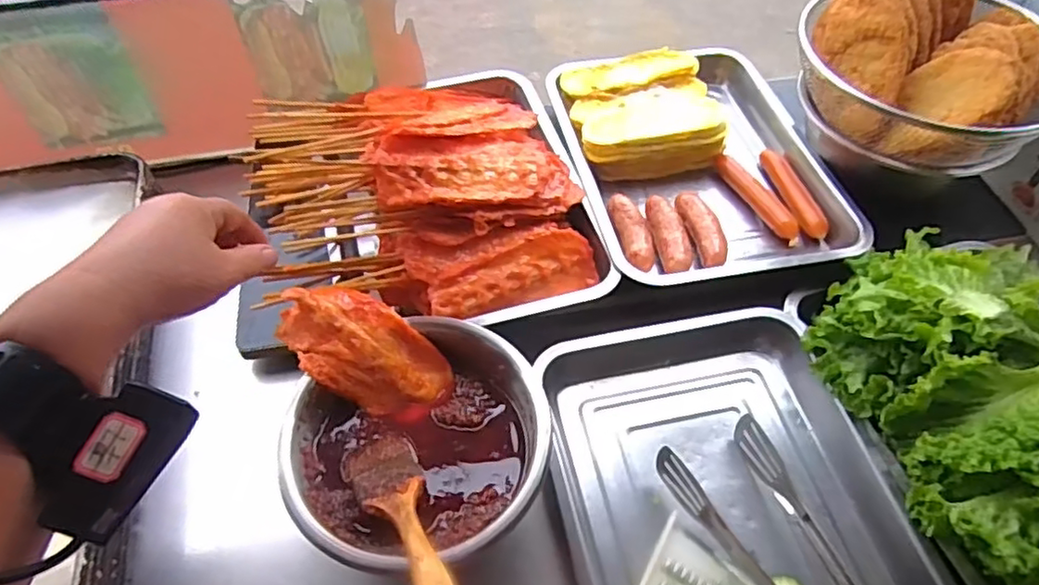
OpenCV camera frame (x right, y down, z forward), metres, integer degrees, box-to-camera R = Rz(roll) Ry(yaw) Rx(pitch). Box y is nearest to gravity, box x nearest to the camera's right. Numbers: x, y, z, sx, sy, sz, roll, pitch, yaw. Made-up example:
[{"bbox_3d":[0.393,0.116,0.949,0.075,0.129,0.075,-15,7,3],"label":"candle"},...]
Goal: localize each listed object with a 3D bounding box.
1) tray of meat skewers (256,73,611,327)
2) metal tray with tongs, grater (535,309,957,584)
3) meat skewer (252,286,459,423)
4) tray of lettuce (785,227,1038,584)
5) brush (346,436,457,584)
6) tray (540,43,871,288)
[{"bbox_3d":[-0.089,-0.126,0.640,0.292,0.106,0.348,-13,52,-10],"label":"tray of meat skewers"},{"bbox_3d":[0.163,0.182,0.512,0.258,0.062,0.361,-11,52,-10],"label":"metal tray with tongs, grater"},{"bbox_3d":[-0.128,0.044,0.522,0.152,0.015,0.077,44,77,-13],"label":"meat skewer"},{"bbox_3d":[0.396,0.100,0.498,0.238,0.121,0.358,-13,52,-11],"label":"tray of lettuce"},{"bbox_3d":[-0.075,0.156,0.436,0.048,0.012,0.171,-22,32,-17],"label":"brush"},{"bbox_3d":[0.188,-0.146,0.713,0.265,0.071,0.329,-7,51,-6],"label":"tray"}]

